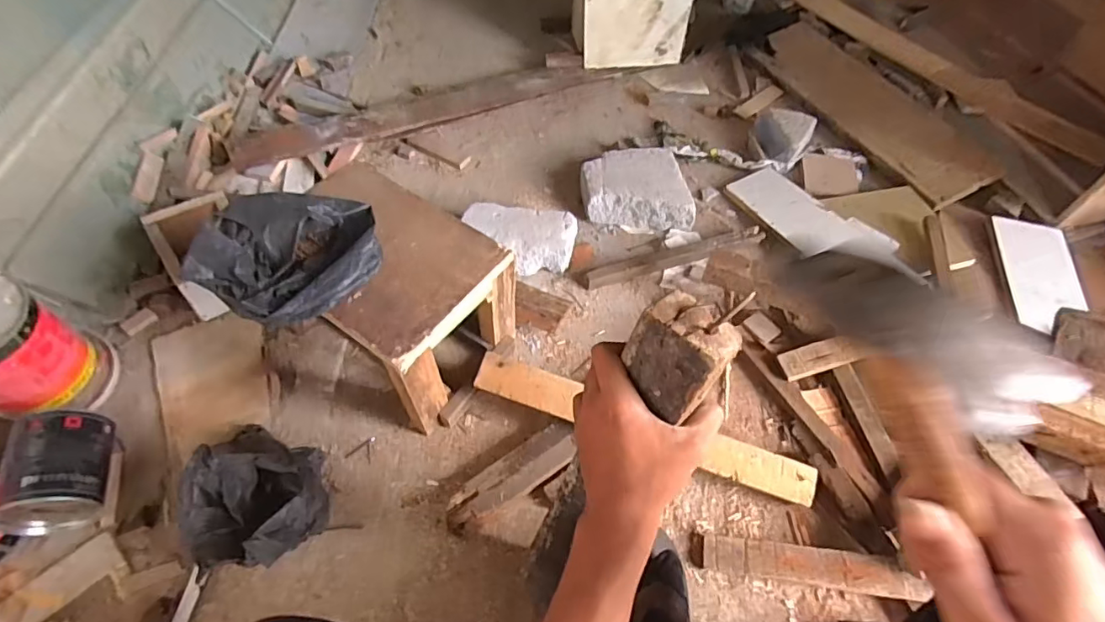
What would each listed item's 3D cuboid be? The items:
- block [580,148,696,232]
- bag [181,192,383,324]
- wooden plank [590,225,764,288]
[{"bbox_3d":[0.166,-0.250,1.085,0.209,0.061,0.188,-3,55,-3],"label":"block"},{"bbox_3d":[-0.330,-0.069,0.667,0.219,0.088,0.154,-18,57,-15],"label":"bag"},{"bbox_3d":[0.232,-0.106,0.999,0.350,0.015,0.045,-15,57,-11],"label":"wooden plank"}]

